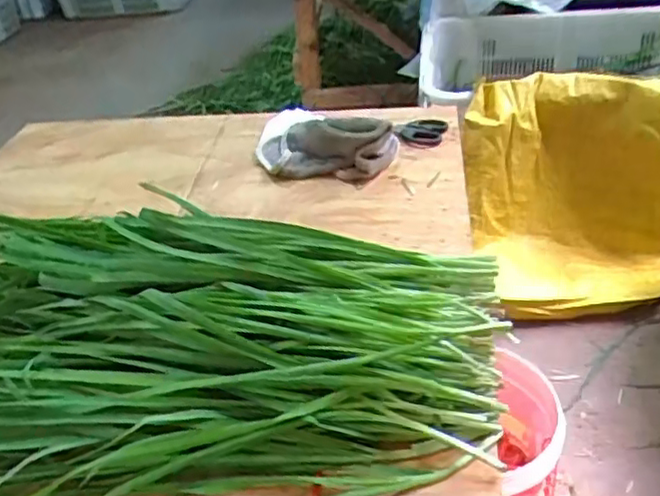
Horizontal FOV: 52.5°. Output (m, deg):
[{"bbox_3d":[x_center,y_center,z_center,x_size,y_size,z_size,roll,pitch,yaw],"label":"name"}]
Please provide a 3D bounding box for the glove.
[{"bbox_3d":[-0.027,-0.129,0.784,0.200,0.050,0.117,23,45,35],"label":"glove"}]

